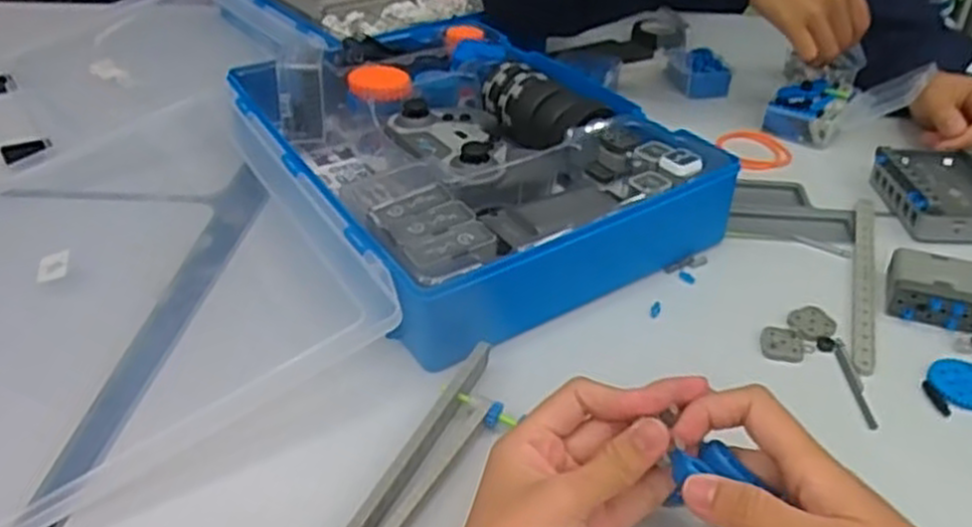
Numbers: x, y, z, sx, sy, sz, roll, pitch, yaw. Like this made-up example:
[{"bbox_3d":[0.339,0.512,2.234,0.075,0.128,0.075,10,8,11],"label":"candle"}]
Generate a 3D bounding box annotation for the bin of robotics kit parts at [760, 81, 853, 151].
[{"bbox_3d":[0.300,-0.143,0.716,0.063,0.031,0.067,20,41,24],"label":"bin of robotics kit parts"}]

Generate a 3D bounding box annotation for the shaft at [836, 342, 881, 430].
[{"bbox_3d":[0.221,0.072,0.457,0.007,0.004,0.063,1,37,2],"label":"shaft"}]

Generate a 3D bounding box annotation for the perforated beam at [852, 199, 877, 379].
[{"bbox_3d":[0.265,0.008,0.536,0.014,0.005,0.197,14,39,17],"label":"perforated beam"}]

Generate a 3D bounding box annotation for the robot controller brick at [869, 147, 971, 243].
[{"bbox_3d":[0.358,-0.056,0.595,0.080,0.028,0.108,1,37,1],"label":"robot controller brick"}]

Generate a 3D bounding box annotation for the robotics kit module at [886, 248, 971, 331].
[{"bbox_3d":[0.299,0.016,0.507,0.057,0.020,0.051,14,39,18],"label":"robotics kit module"}]

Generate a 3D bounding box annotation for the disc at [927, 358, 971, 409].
[{"bbox_3d":[0.285,0.070,0.455,0.039,0.004,0.038,0,37,0],"label":"disc"}]

